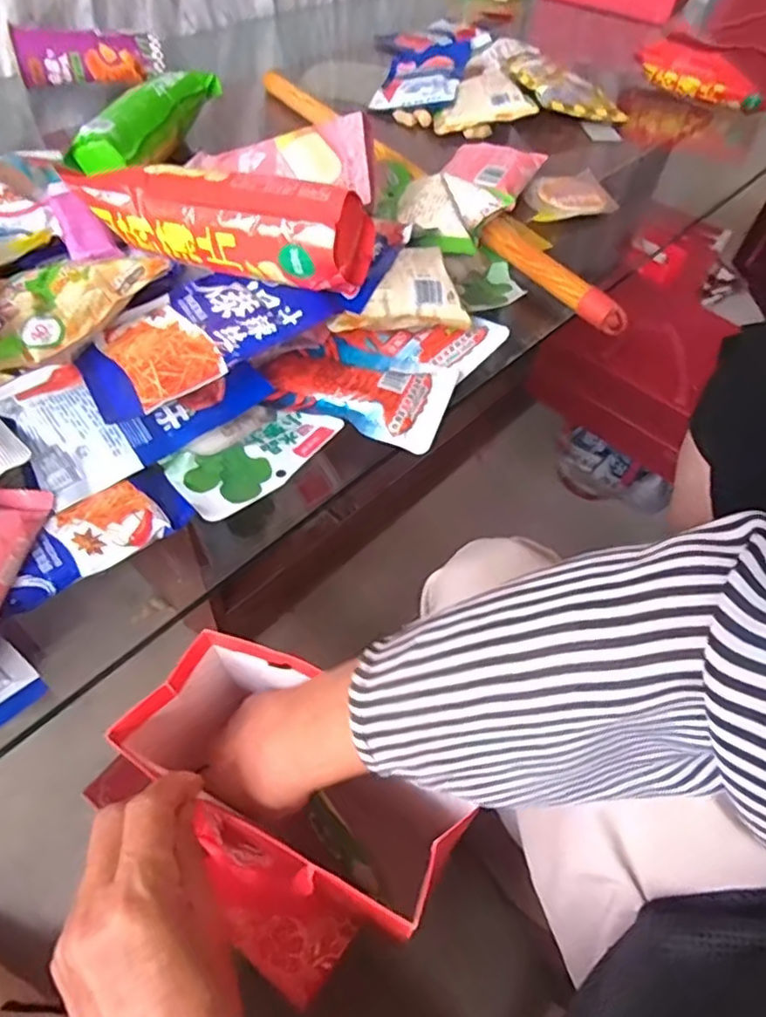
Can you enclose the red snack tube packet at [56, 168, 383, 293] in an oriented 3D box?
[{"bbox_3d":[-0.115,-0.201,0.453,0.201,0.080,0.060,14,53,5],"label":"red snack tube packet"}]

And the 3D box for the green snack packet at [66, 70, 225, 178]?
[{"bbox_3d":[-0.244,-0.410,0.661,0.063,0.051,0.204,18,53,8],"label":"green snack packet"}]

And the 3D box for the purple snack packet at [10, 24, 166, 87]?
[{"bbox_3d":[-0.362,-0.567,0.786,0.166,0.053,0.062,-14,55,-15],"label":"purple snack packet"}]

